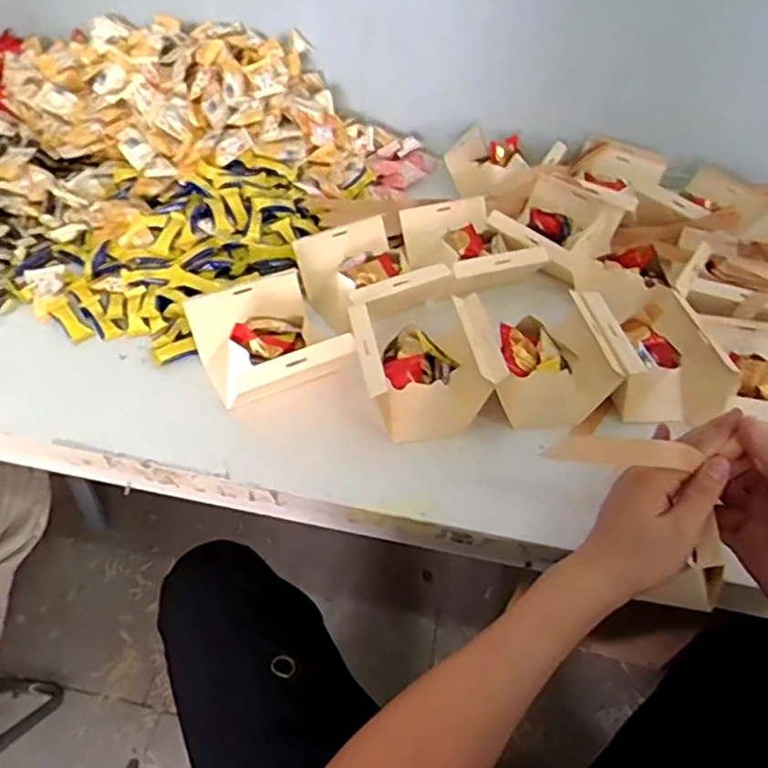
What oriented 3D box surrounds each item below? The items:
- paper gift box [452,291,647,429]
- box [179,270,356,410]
[{"bbox_3d":[0.157,-0.024,0.653,0.162,0.074,0.136,-4,47,-10],"label":"paper gift box"},{"bbox_3d":[-0.121,-0.042,0.659,0.128,0.067,0.150,-19,50,-22],"label":"box"}]

